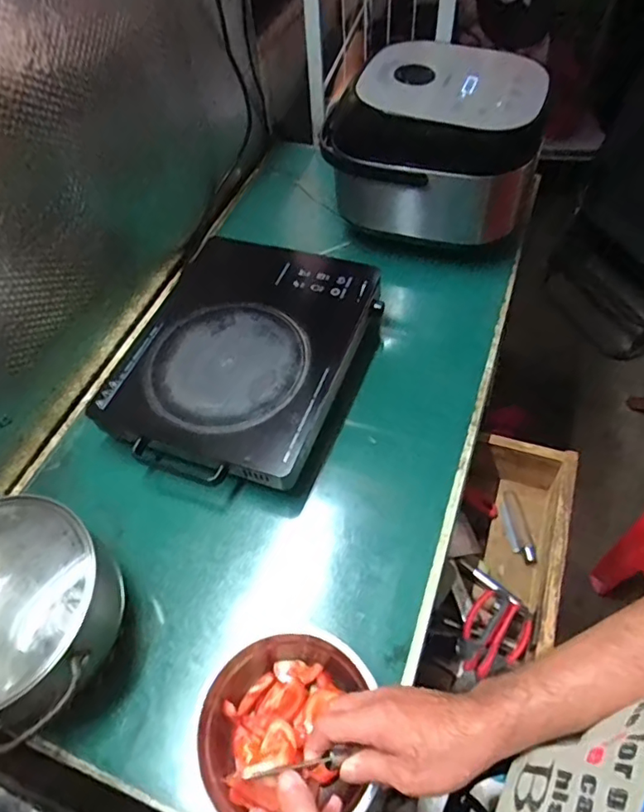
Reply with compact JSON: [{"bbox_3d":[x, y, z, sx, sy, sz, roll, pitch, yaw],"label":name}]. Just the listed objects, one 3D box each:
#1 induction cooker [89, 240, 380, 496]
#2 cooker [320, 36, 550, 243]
[{"bbox_3d":[-0.126,-0.085,0.828,0.354,0.076,0.438,17,58,16],"label":"induction cooker"},{"bbox_3d":[0.194,-0.440,0.921,0.328,0.216,0.243,22,59,19],"label":"cooker"}]

